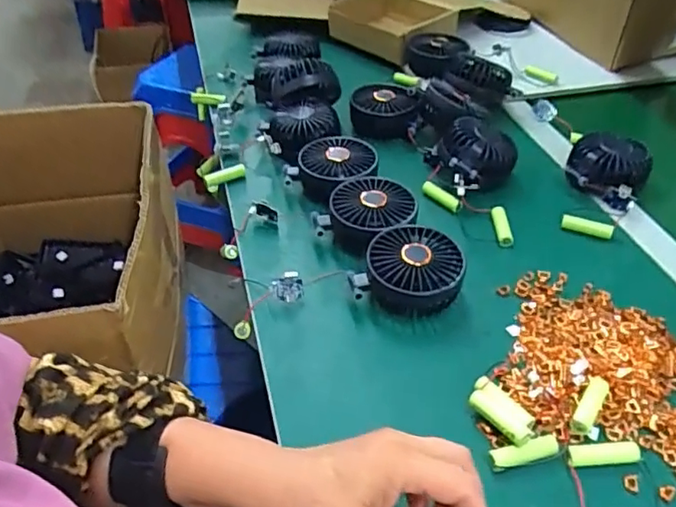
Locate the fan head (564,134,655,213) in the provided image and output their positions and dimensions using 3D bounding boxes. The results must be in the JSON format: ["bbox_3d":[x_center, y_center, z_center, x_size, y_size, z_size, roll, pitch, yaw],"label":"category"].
[{"bbox_3d":[0.300,-0.097,0.644,0.081,0.042,0.078,26,50,26],"label":"fan head"}]

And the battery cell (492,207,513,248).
[{"bbox_3d":[0.169,-0.029,0.600,0.014,0.016,0.050,-2,43,-1],"label":"battery cell"}]

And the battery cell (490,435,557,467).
[{"bbox_3d":[0.134,0.142,0.412,0.052,0.014,0.013,-10,44,-9],"label":"battery cell"}]

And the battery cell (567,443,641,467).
[{"bbox_3d":[0.189,0.144,0.412,0.052,0.010,0.014,-4,43,-2],"label":"battery cell"}]

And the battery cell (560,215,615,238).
[{"bbox_3d":[0.257,-0.029,0.595,0.049,0.009,0.012,16,46,18],"label":"battery cell"}]

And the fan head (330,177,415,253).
[{"bbox_3d":[0.034,-0.036,0.583,0.084,0.048,0.087,7,44,9],"label":"fan head"}]

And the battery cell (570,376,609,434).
[{"bbox_3d":[0.190,0.113,0.435,0.015,0.012,0.054,24,49,25],"label":"battery cell"}]

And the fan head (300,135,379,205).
[{"bbox_3d":[0.002,-0.087,0.640,0.084,0.049,0.081,-1,43,1],"label":"fan head"}]

